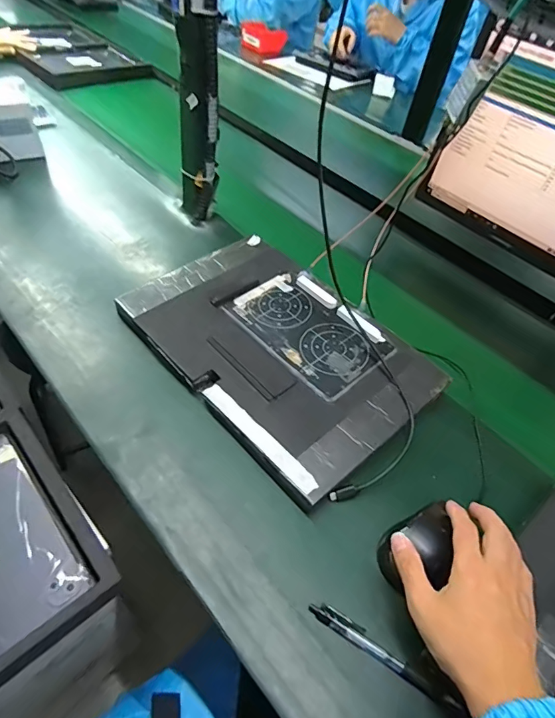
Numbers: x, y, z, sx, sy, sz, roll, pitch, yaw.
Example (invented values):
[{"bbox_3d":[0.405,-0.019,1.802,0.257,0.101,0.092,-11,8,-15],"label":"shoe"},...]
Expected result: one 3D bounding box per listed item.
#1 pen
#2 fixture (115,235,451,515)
[{"bbox_3d":[0.092,0.258,0.390,0.138,0.008,0.015,29,51,15],"label":"pen"},{"bbox_3d":[-0.003,-0.022,0.593,0.256,0.027,0.377,-34,60,-28],"label":"fixture"}]

